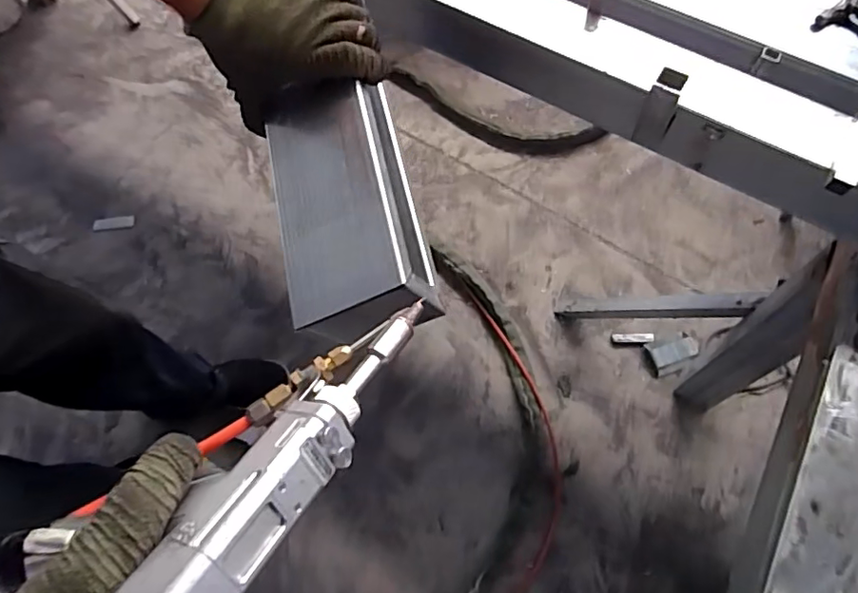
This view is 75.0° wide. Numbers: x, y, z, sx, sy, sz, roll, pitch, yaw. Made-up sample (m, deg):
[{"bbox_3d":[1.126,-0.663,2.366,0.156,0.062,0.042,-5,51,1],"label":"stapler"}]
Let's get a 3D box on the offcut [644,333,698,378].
[{"bbox_3d":[0.531,0.125,1.210,0.112,0.015,0.069,-17,67,-6],"label":"offcut"}]

